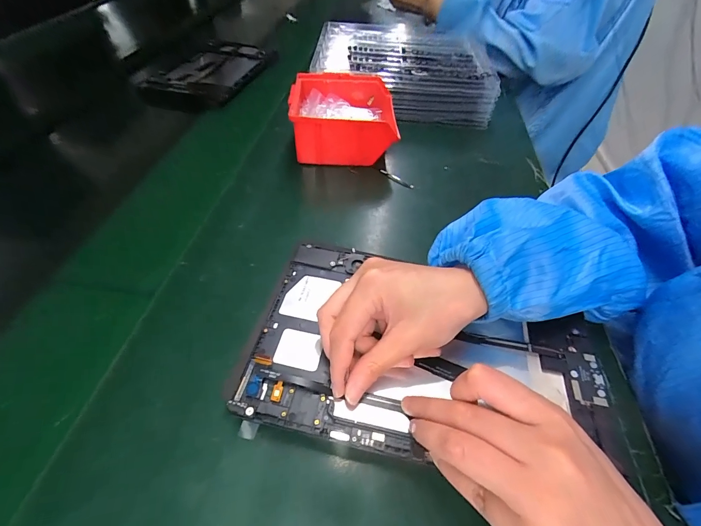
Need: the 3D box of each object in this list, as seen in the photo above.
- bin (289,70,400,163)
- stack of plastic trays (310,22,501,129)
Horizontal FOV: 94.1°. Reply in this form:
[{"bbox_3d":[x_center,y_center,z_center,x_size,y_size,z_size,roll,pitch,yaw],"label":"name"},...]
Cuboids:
[{"bbox_3d":[-0.010,-0.194,0.451,0.140,0.075,0.132,2,50,0],"label":"bin"},{"bbox_3d":[0.082,-0.333,0.563,0.278,0.068,0.256,1,50,-1],"label":"stack of plastic trays"}]

